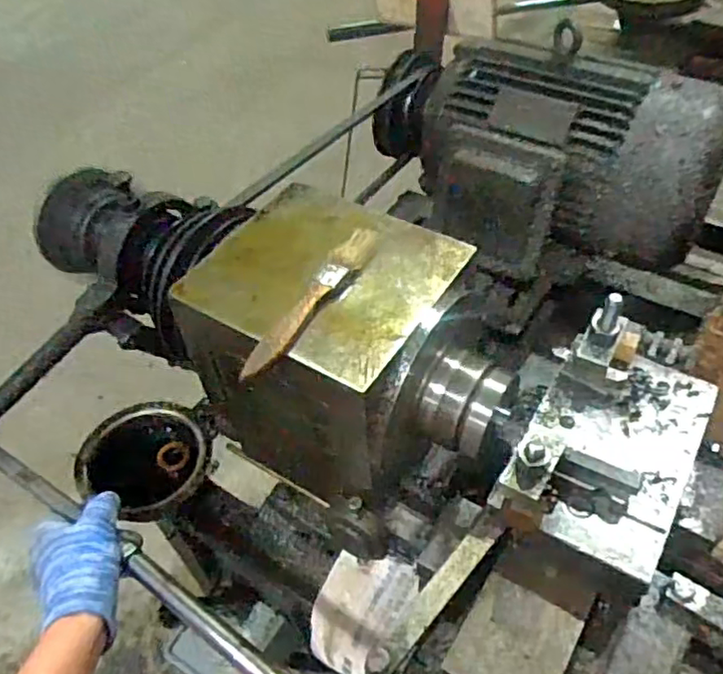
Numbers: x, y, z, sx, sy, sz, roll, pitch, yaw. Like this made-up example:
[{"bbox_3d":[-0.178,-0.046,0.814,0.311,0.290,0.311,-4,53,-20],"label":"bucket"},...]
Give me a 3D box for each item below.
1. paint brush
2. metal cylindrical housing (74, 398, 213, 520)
[{"bbox_3d":[-0.033,-0.026,0.438,0.021,0.010,0.150,22,54,22],"label":"paint brush"},{"bbox_3d":[-0.224,0.130,0.680,0.120,0.073,0.131,32,58,28],"label":"metal cylindrical housing"}]

